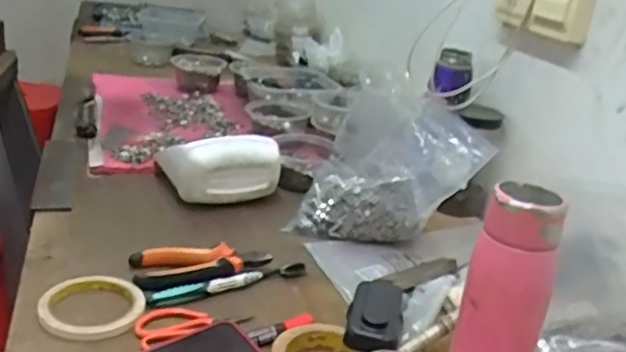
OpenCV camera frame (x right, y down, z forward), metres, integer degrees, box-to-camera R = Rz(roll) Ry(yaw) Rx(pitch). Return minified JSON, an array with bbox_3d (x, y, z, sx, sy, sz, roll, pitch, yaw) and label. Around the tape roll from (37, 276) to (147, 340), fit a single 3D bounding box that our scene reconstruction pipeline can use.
[{"bbox_3d":[-0.220,0.126,0.651,0.097,0.014,0.109,-3,24,-26],"label":"tape roll"}]

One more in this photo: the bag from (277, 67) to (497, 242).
[{"bbox_3d":[0.098,-0.021,0.867,0.233,0.180,0.136,7,22,-1],"label":"bag"}]

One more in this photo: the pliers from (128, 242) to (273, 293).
[{"bbox_3d":[-0.122,0.099,0.729,0.148,0.031,0.068,-2,24,-24],"label":"pliers"}]

